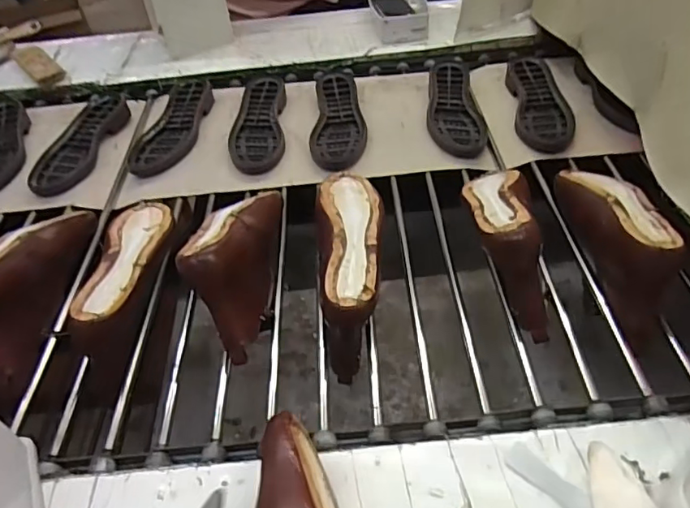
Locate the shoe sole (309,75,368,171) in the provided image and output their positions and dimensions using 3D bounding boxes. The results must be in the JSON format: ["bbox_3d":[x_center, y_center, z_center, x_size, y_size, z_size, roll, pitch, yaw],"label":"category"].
[{"bbox_3d":[-0.010,-0.246,0.989,0.093,0.023,0.267,-3,47,5],"label":"shoe sole"}]

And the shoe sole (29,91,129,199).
[{"bbox_3d":[-0.491,-0.215,1.009,0.101,0.031,0.290,5,46,12],"label":"shoe sole"}]

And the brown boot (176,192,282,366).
[{"bbox_3d":[-0.143,0.004,0.705,0.088,0.129,0.269,-3,45,4],"label":"brown boot"}]

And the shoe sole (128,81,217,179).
[{"bbox_3d":[-0.322,-0.245,1.027,0.100,0.024,0.281,3,46,10],"label":"shoe sole"}]

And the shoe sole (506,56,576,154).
[{"bbox_3d":[0.350,-0.273,0.972,0.098,0.026,0.266,-1,45,6],"label":"shoe sole"}]

